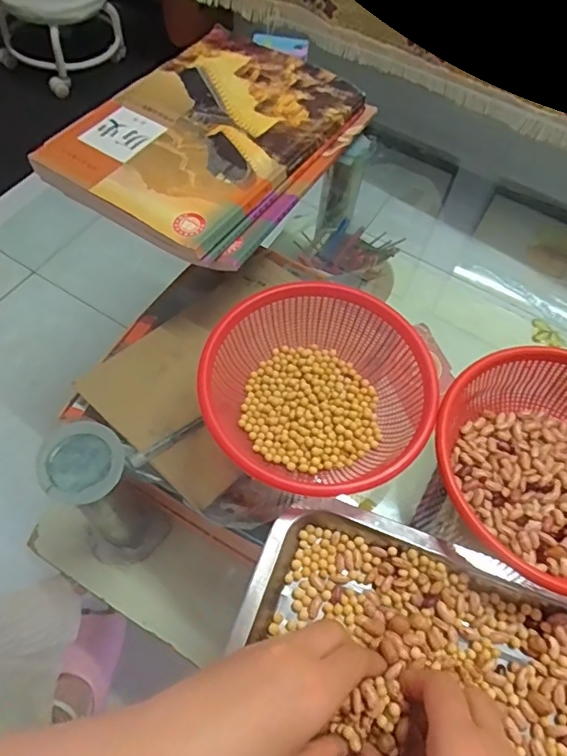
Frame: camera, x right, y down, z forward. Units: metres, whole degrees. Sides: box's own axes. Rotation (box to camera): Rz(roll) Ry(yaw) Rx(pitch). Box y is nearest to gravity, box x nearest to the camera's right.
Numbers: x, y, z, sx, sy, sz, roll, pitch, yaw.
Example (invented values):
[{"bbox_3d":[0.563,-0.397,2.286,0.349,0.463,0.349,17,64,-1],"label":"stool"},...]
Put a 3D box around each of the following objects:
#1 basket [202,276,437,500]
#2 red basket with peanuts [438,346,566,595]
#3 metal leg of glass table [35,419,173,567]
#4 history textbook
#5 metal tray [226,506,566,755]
[{"bbox_3d":[0.024,0.010,0.392,0.159,0.050,0.161,2,61,-3],"label":"basket"},{"bbox_3d":[0.196,0.062,0.372,0.171,0.050,0.176,2,61,-3],"label":"red basket with peanuts"},{"bbox_3d":[-0.162,0.115,0.468,0.072,0.195,0.076,41,66,17],"label":"metal leg of glass table"},{"bbox_3d":[-0.073,-0.251,0.535,0.228,0.029,0.302,29,63,12],"label":"history textbook"},{"bbox_3d":[0.091,0.192,0.310,0.249,0.028,0.180,18,61,6],"label":"metal tray"}]

